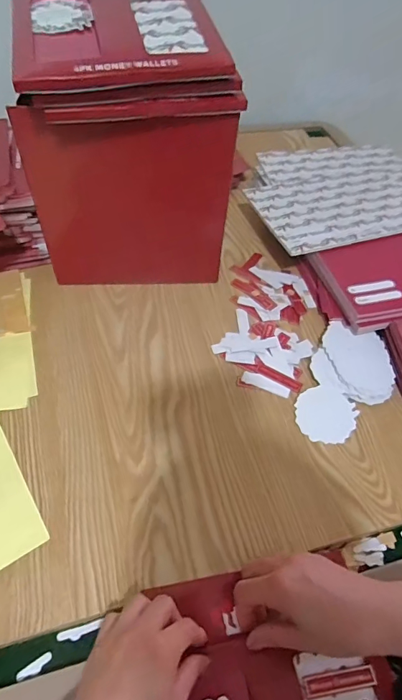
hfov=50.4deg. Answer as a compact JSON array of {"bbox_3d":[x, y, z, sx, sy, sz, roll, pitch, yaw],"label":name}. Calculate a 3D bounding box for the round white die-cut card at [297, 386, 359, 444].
[{"bbox_3d":[0.145,0.074,0.495,0.067,0.008,0.069,1,54,-2],"label":"round white die-cut card"}]

